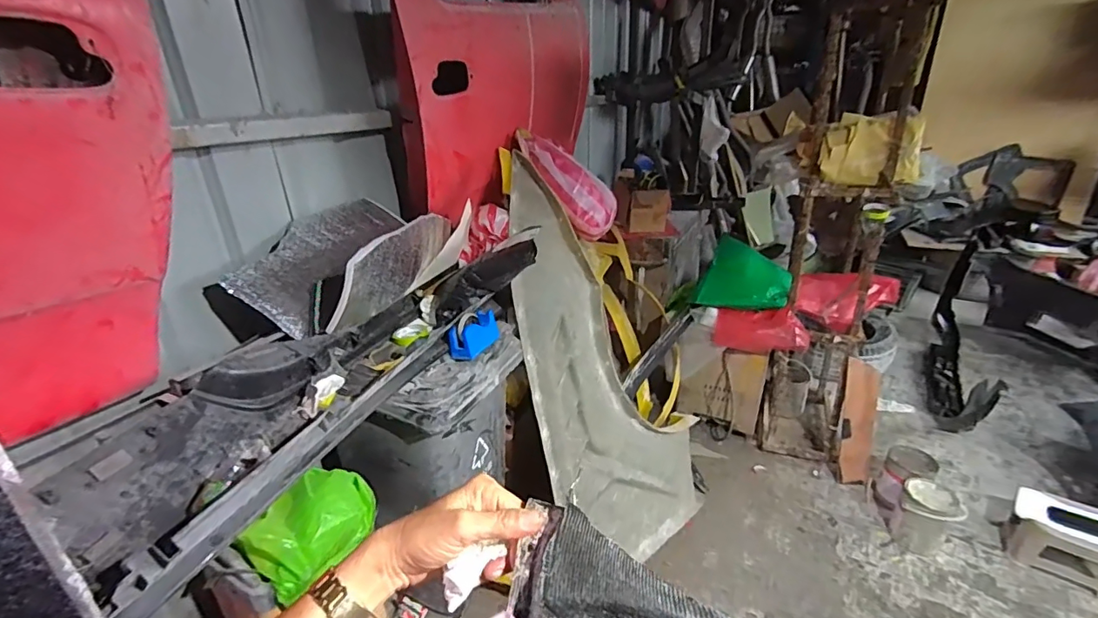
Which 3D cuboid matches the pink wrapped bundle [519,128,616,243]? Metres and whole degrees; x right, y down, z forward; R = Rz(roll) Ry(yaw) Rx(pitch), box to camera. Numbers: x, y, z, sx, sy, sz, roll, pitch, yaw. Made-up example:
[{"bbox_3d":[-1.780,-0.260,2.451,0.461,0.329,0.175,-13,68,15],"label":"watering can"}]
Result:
[{"bbox_3d":[0.052,-0.473,1.847,0.484,0.159,0.144,51,44,8],"label":"pink wrapped bundle"}]

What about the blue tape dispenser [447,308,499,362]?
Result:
[{"bbox_3d":[-0.205,0.067,1.398,0.051,0.109,0.185,-35,2,39],"label":"blue tape dispenser"}]

